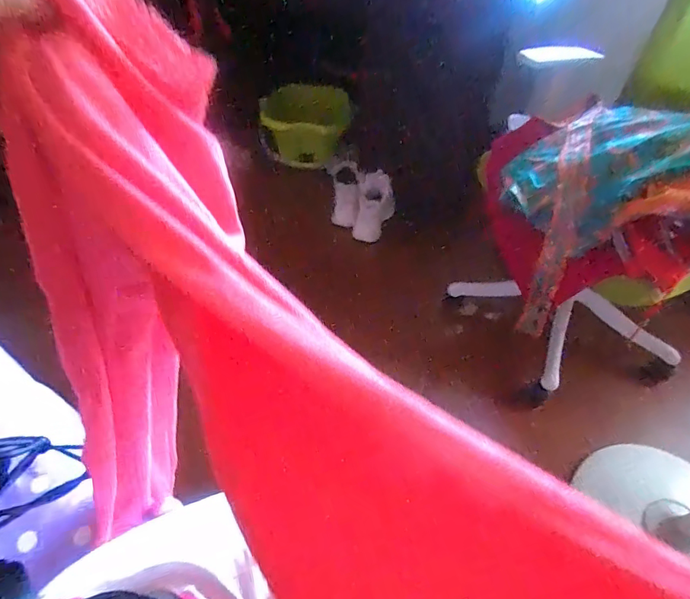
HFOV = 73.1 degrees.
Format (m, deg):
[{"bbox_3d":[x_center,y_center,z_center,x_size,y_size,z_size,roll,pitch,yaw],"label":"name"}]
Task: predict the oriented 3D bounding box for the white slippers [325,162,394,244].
[{"bbox_3d":[0.057,-0.332,1.580,0.215,0.273,0.052,-5,9,9],"label":"white slippers"}]

